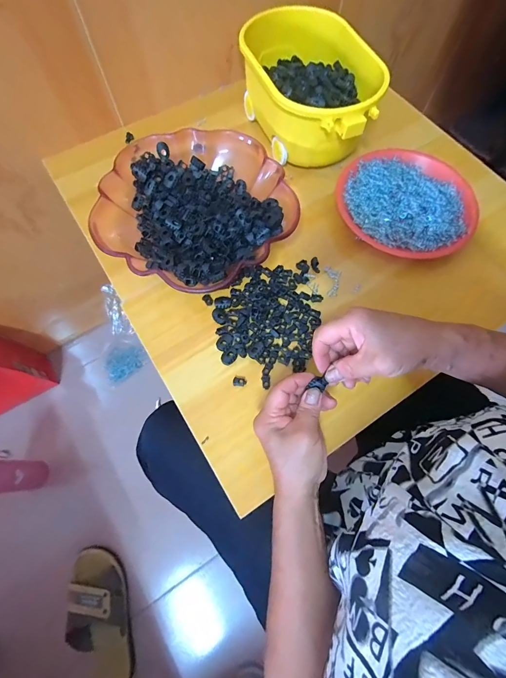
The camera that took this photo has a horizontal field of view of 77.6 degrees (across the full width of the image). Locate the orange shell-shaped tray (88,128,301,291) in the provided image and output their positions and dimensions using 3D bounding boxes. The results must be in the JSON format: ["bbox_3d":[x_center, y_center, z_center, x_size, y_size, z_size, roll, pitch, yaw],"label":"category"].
[{"bbox_3d":[-0.079,-0.179,0.426,0.255,0.053,0.260,-38,75,-13],"label":"orange shell-shaped tray"}]

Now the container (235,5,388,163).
[{"bbox_3d":[0.082,-0.373,0.470,0.162,0.088,0.254,-22,72,-9],"label":"container"}]

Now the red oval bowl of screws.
[{"bbox_3d":[0.217,-0.195,0.453,0.188,0.035,0.183,25,72,8],"label":"red oval bowl of screws"}]

